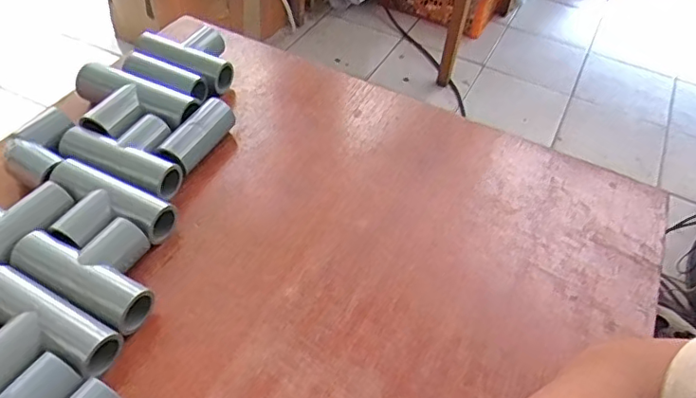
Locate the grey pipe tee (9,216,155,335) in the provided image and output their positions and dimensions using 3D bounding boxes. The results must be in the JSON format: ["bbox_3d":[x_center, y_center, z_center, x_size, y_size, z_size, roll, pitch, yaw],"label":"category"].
[{"bbox_3d":[-0.156,0.042,0.348,0.089,0.026,0.058,25,50,16],"label":"grey pipe tee"}]

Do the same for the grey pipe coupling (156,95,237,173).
[{"bbox_3d":[-0.117,-0.046,0.431,0.030,0.033,0.067,21,49,12],"label":"grey pipe coupling"}]

